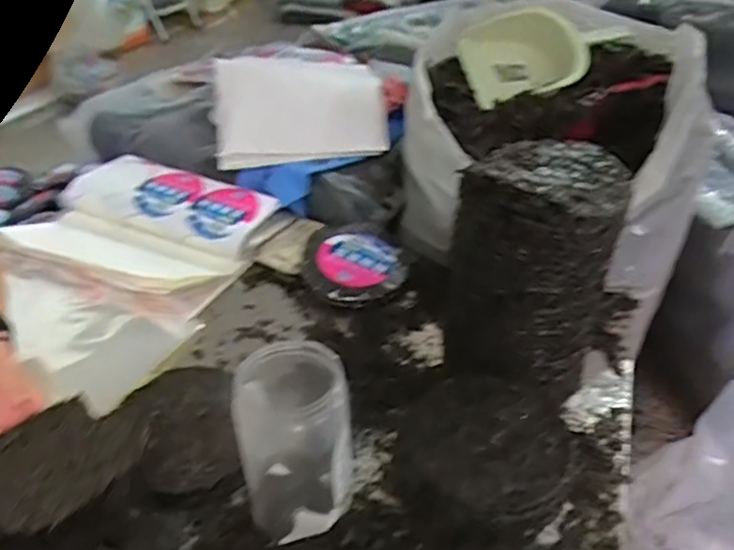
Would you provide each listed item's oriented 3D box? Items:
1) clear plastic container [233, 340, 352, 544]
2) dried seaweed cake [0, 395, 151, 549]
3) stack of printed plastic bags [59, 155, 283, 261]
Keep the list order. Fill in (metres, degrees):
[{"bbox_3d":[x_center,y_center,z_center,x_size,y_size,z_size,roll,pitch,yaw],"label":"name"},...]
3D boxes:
[{"bbox_3d":[-0.079,0.176,0.685,0.117,0.194,0.131,-1,37,-1],"label":"clear plastic container"},{"bbox_3d":[-0.353,0.215,0.667,0.182,0.030,0.209,-1,27,14],"label":"dried seaweed cake"},{"bbox_3d":[-0.410,-0.149,1.259,0.440,0.071,0.177,19,41,24],"label":"stack of printed plastic bags"}]

